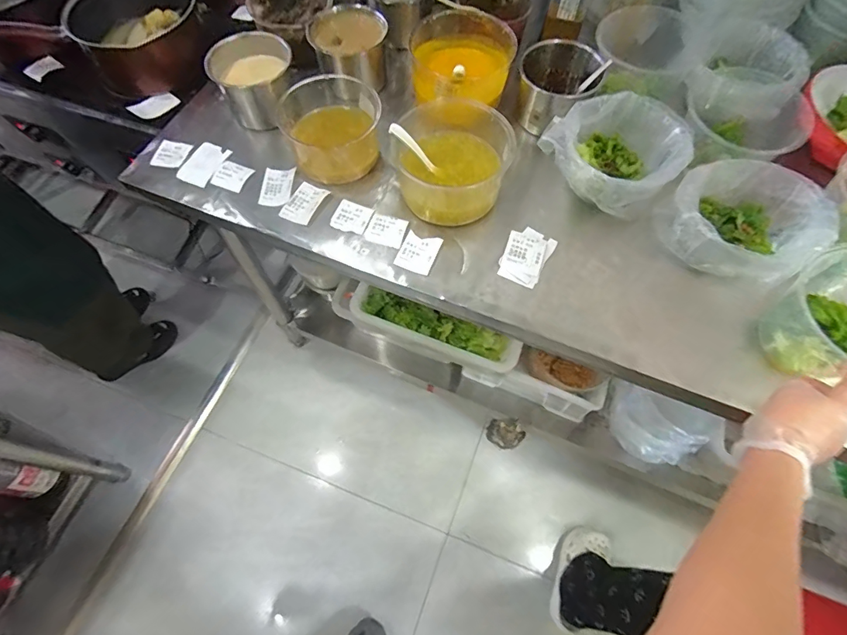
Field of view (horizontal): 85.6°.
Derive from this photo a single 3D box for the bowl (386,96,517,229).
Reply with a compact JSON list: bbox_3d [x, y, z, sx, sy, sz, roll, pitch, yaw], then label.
[{"bbox_3d":[0.042,-0.232,0.686,0.159,0.090,0.149,0,64,1],"label":"bowl"}]

